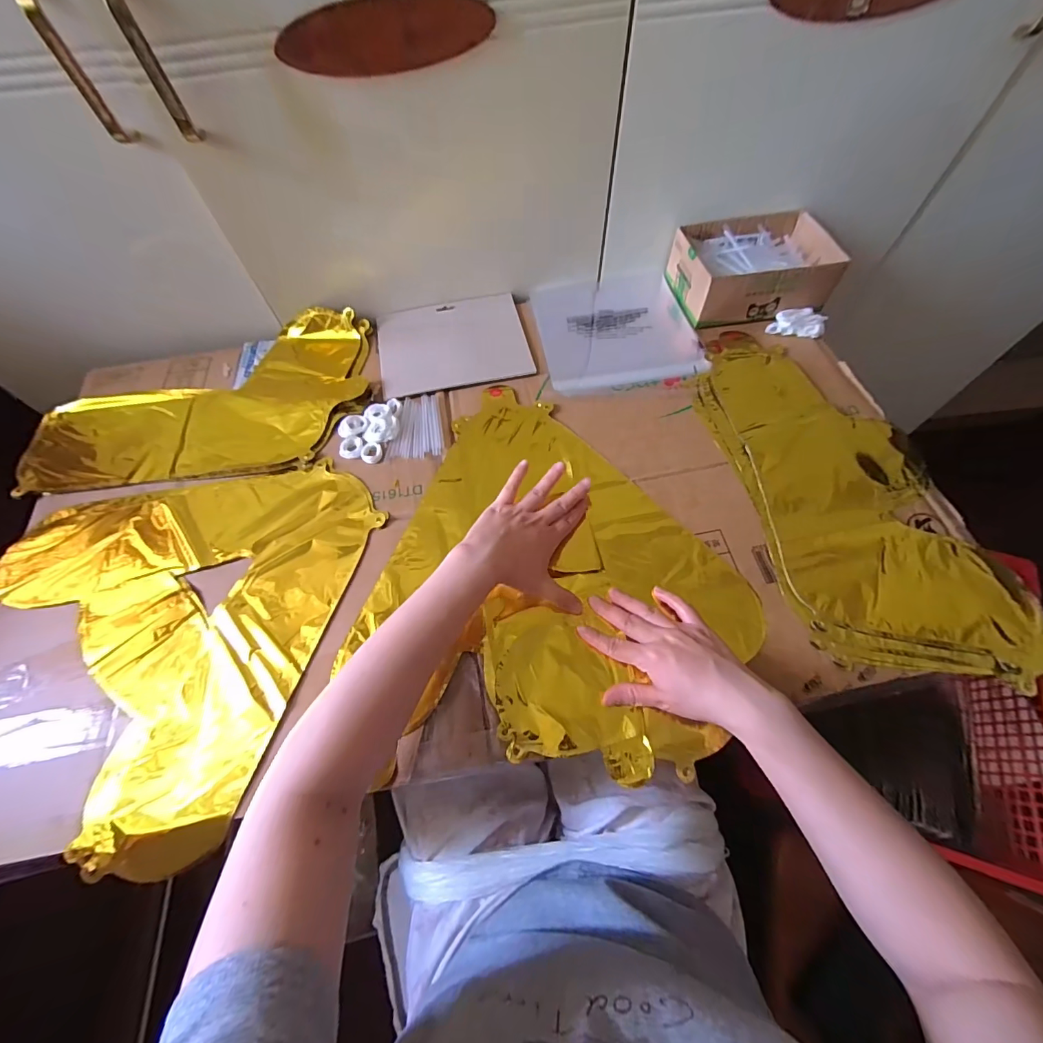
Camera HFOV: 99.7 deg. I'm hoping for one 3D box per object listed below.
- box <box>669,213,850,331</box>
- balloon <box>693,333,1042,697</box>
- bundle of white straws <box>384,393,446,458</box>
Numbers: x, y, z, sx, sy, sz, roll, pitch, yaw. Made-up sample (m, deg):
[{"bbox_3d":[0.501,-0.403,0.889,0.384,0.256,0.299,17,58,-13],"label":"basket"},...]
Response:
[{"bbox_3d":[0.307,-0.339,0.587,0.189,0.061,0.140,-11,62,-3],"label":"box"},{"bbox_3d":[0.337,-0.051,0.470,0.205,0.023,0.430,-11,64,-5],"label":"balloon"},{"bbox_3d":[-0.121,-0.112,0.517,0.062,0.009,0.087,1,62,3],"label":"bundle of white straws"}]

